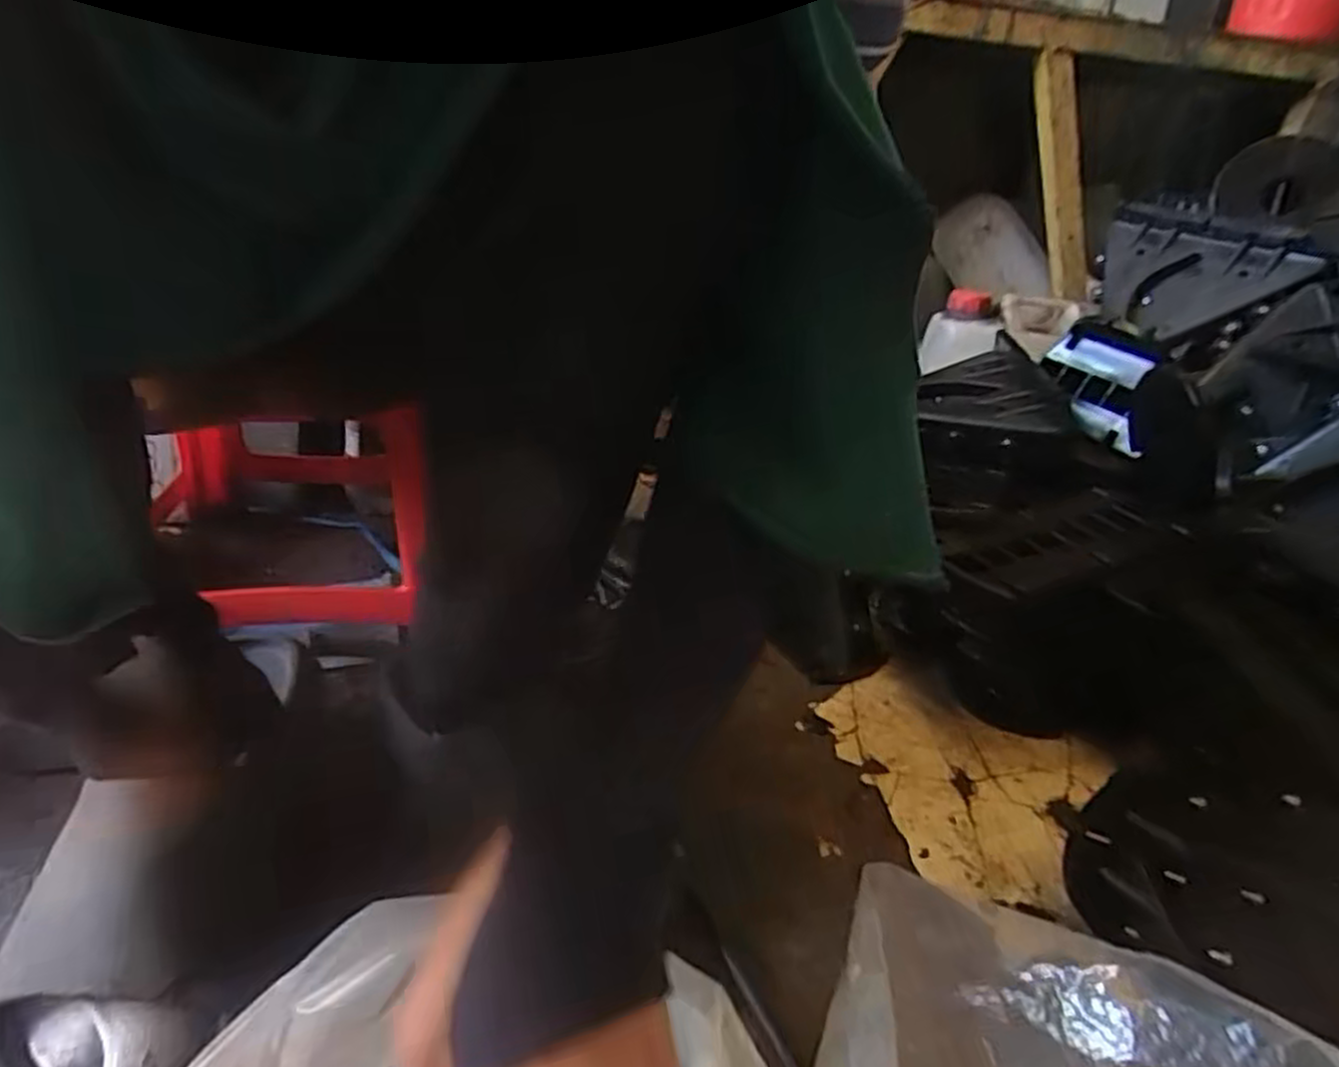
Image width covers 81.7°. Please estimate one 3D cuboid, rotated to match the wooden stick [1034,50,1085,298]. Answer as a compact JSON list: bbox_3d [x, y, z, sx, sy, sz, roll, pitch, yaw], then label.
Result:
[{"bbox_3d":[0.445,-0.398,0.878,0.039,0.265,0.026,-6,25,24],"label":"wooden stick"}]

